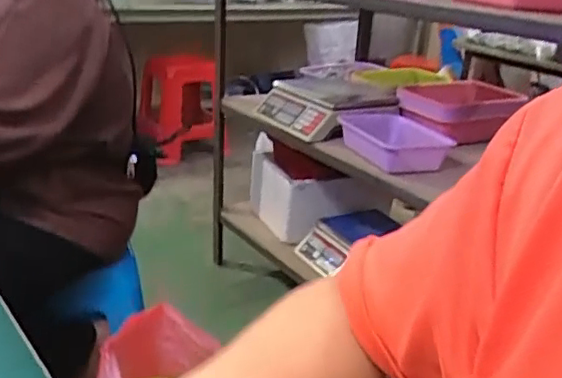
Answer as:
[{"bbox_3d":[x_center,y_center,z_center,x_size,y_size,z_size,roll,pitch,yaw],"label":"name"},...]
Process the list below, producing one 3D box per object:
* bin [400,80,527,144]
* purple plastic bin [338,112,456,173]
[{"bbox_3d":[0.427,-0.191,1.431,0.269,0.102,0.193,-4,24,-18],"label":"bin"},{"bbox_3d":[0.244,-0.102,1.309,0.204,0.068,0.239,-9,25,-27],"label":"purple plastic bin"}]

